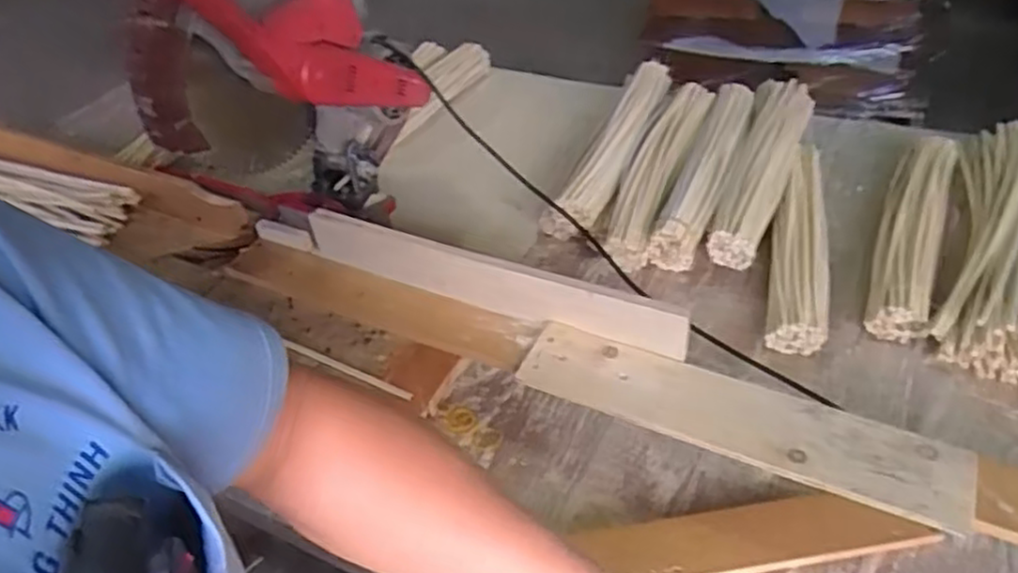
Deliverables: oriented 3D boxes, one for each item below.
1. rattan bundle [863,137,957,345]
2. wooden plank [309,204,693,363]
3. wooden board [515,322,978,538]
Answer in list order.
[{"bbox_3d":[0.523,-0.089,0.939,0.070,0.070,0.392,17,47,24],"label":"rattan bundle"},{"bbox_3d":[-0.029,-0.008,0.735,0.419,0.064,0.015,17,47,24],"label":"wooden plank"},{"bbox_3d":[0.186,0.107,0.621,0.361,0.012,0.081,16,46,23],"label":"wooden board"}]

